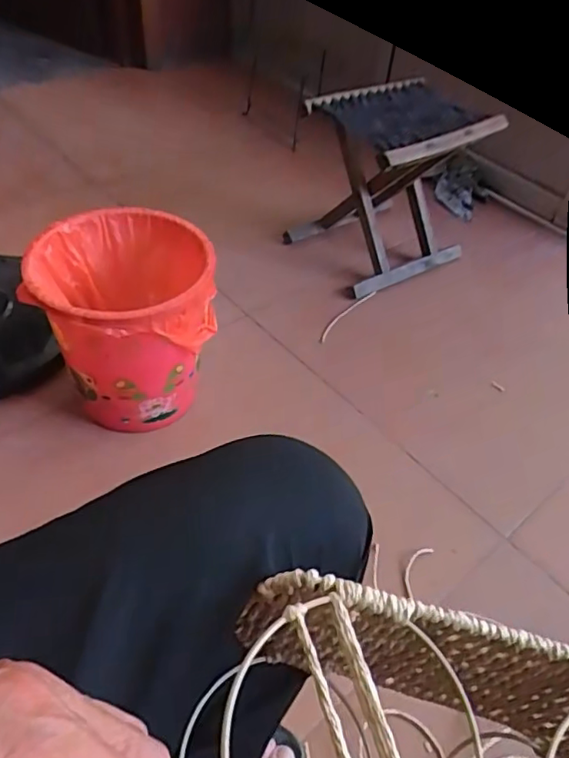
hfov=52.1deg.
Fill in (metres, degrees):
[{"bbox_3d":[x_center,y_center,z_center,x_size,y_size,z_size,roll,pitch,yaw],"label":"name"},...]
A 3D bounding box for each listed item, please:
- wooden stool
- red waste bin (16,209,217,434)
[{"bbox_3d":[0.212,-0.401,1.218,0.330,0.299,0.272,-20,51,-23],"label":"wooden stool"},{"bbox_3d":[-0.229,-0.072,0.875,0.236,0.259,0.231,-6,47,-11],"label":"red waste bin"}]

